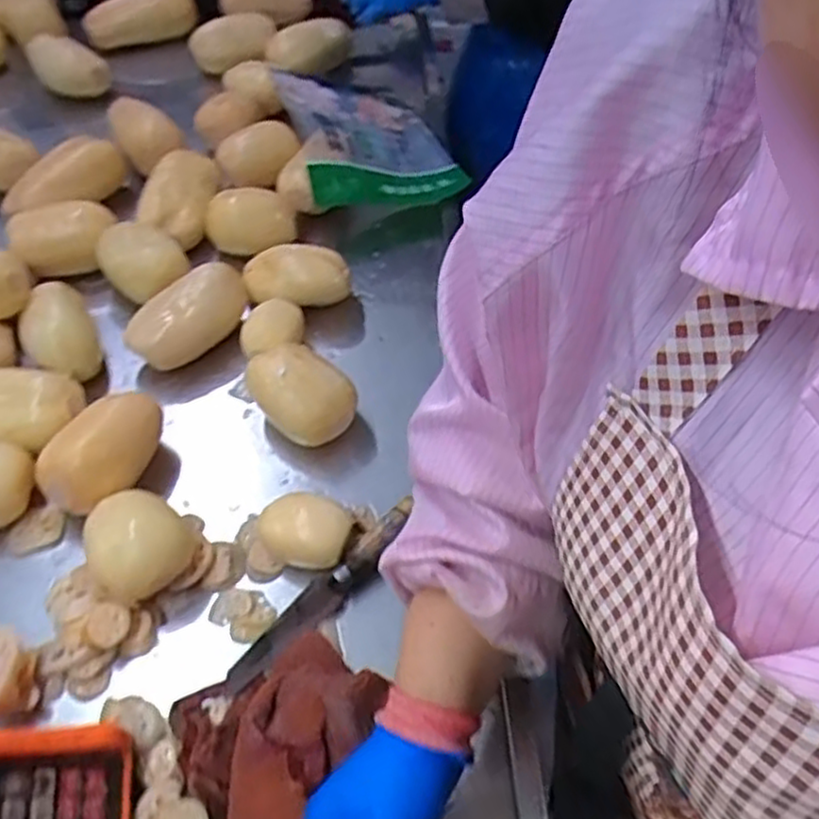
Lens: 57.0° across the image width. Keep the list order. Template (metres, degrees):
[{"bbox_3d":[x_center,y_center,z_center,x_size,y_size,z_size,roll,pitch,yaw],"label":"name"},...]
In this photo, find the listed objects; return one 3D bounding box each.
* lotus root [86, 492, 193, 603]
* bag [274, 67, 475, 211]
[{"bbox_3d":[-0.221,0.107,0.606,0.077,0.053,0.076,0,51,0],"label":"lotus root"},{"bbox_3d":[-0.060,-0.346,0.961,0.206,0.066,0.256,-14,53,-11],"label":"bag"}]

